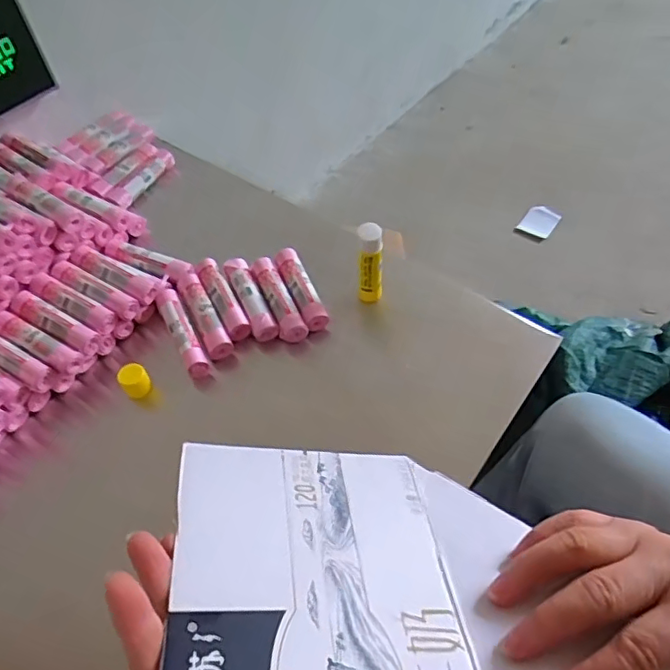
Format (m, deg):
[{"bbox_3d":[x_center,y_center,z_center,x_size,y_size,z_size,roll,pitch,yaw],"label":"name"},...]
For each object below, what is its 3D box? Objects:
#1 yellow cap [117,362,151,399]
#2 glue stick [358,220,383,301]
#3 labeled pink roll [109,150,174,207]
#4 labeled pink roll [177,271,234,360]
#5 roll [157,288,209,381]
[{"bbox_3d":[-0.226,0.052,0.634,0.029,0.026,0.031,-2,53,2],"label":"yellow cap"},{"bbox_3d":[0.042,-0.084,0.667,0.027,0.108,0.023,0,53,4],"label":"glue stick"},{"bbox_3d":[-0.293,-0.236,0.853,0.027,0.025,0.122,22,58,19],"label":"labeled pink roll"},{"bbox_3d":[-0.161,-0.026,0.688,0.030,0.025,0.129,-23,55,-13],"label":"labeled pink roll"},{"bbox_3d":[-0.184,-0.003,0.675,0.027,0.033,0.130,-24,55,-14],"label":"roll"}]

